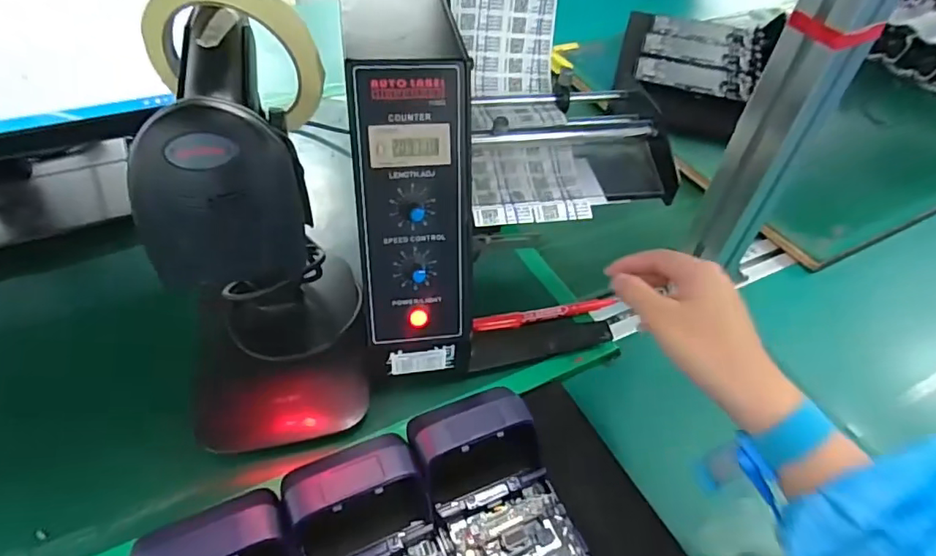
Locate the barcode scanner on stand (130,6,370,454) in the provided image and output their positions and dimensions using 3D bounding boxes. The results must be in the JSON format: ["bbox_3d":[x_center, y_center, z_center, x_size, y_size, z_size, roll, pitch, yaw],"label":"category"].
[{"bbox_3d":[-0.132,-0.009,0.338,0.114,0.236,0.137,-12,49,-17],"label":"barcode scanner on stand"}]

